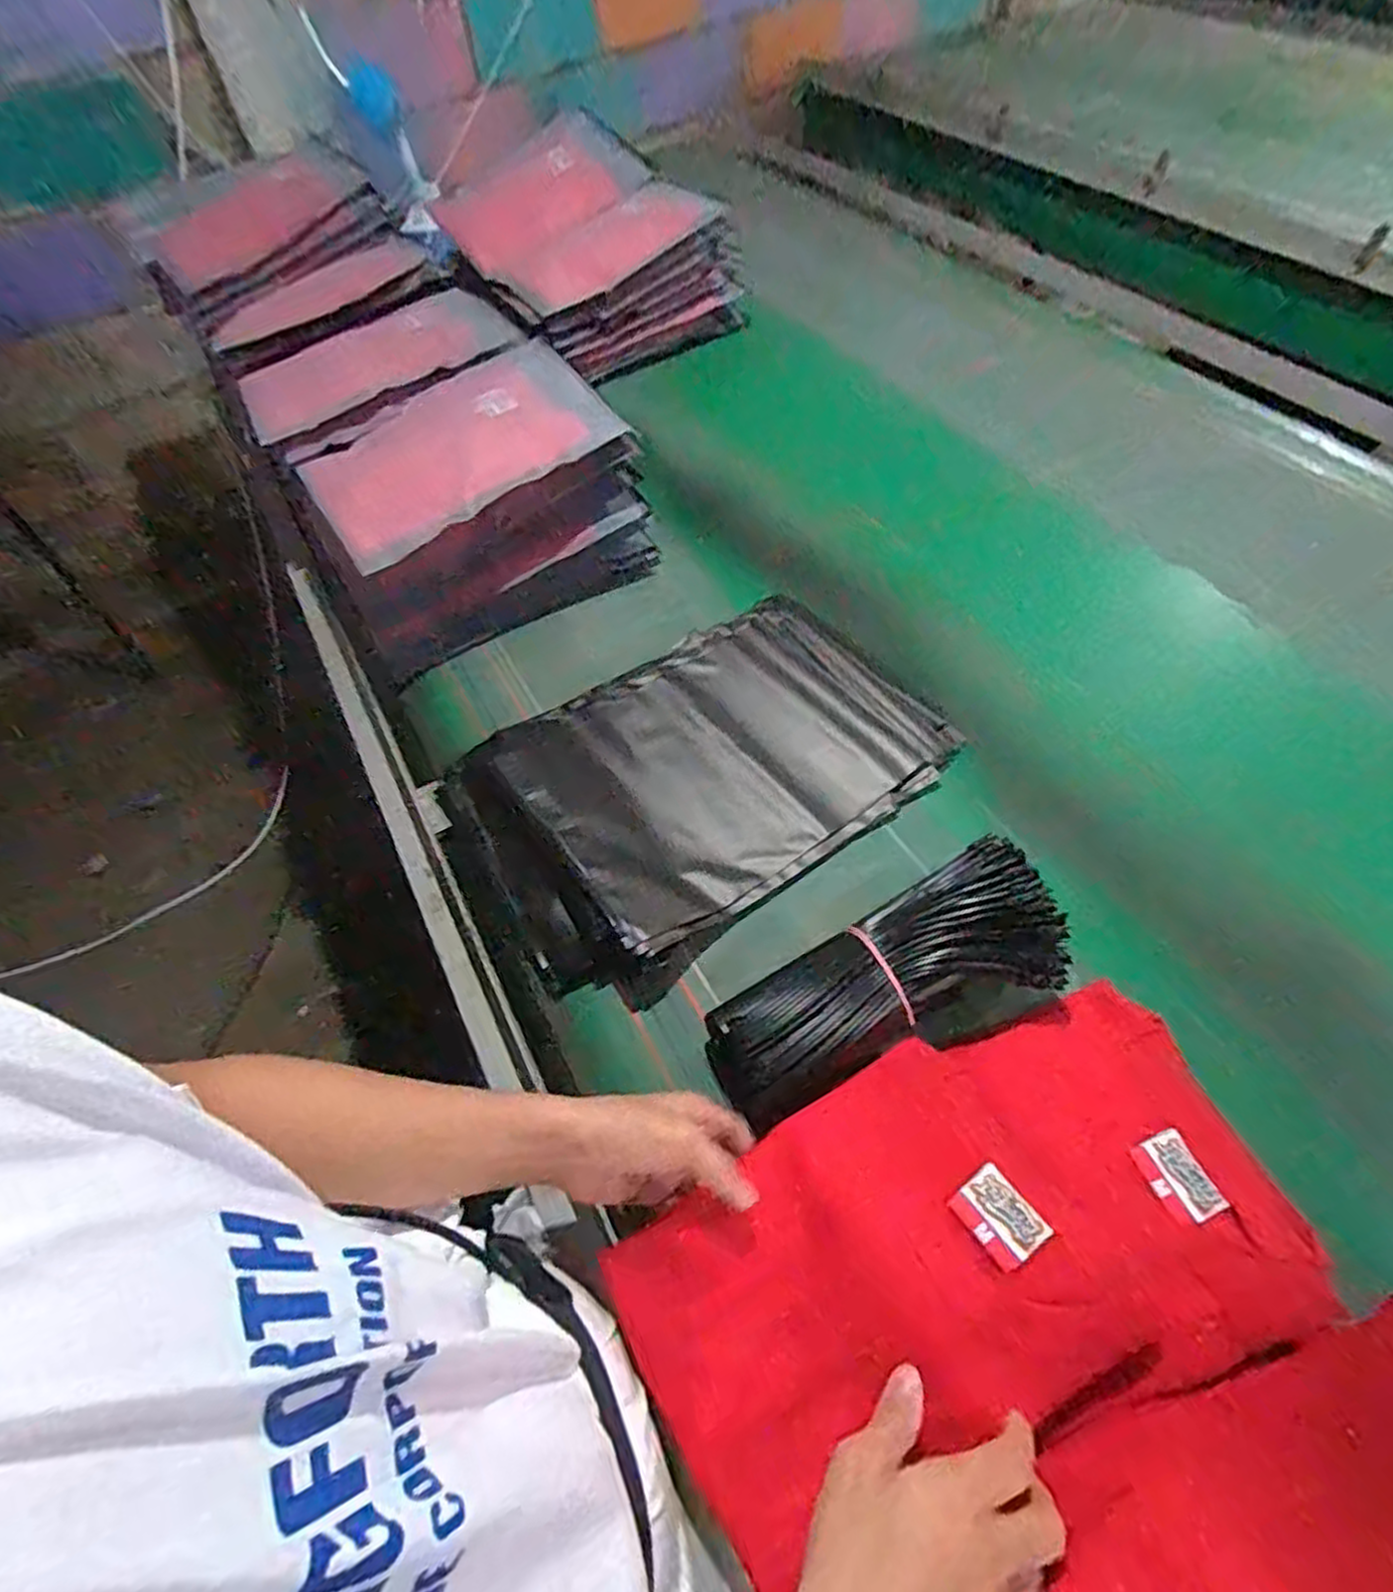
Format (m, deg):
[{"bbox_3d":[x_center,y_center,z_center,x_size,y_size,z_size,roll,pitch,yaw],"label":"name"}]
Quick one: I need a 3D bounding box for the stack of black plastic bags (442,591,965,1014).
[{"bbox_3d":[0.010,-0.029,0.734,0.462,0.061,0.322,-31,58,-16],"label":"stack of black plastic bags"}]

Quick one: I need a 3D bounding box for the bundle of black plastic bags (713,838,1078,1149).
[{"bbox_3d":[0.139,0.138,0.547,0.268,0.057,0.102,-26,57,-12],"label":"bundle of black plastic bags"}]

